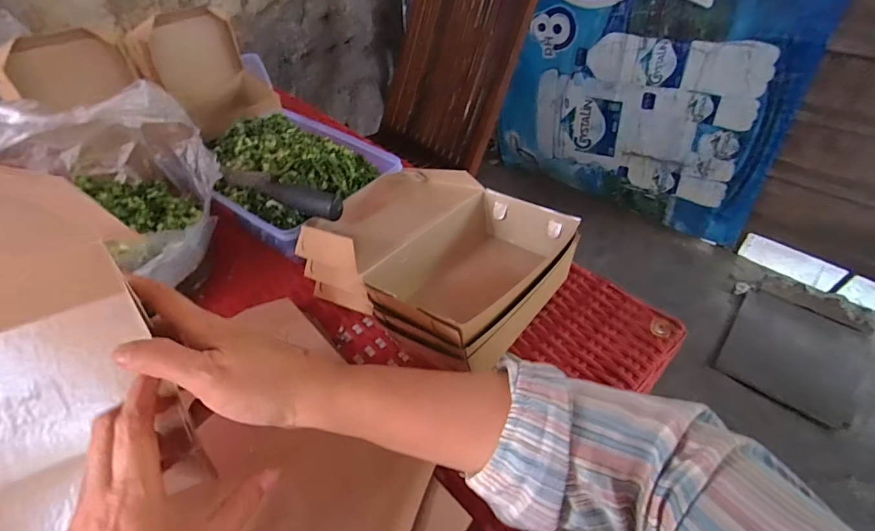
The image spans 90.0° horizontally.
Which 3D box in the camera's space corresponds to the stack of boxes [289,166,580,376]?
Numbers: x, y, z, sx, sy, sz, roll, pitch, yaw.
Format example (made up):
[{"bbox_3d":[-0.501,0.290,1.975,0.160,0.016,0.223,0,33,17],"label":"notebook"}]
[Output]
[{"bbox_3d":[-0.012,-0.017,0.442,0.242,0.085,0.176,28,52,26],"label":"stack of boxes"}]

